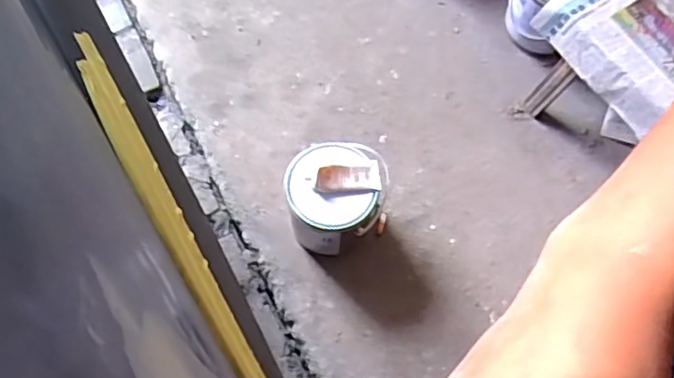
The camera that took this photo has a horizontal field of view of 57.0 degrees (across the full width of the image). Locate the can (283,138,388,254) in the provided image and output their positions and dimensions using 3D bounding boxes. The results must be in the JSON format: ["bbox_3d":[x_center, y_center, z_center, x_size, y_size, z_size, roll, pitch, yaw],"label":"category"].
[{"bbox_3d":[-0.009,0.021,1.089,0.147,0.193,0.151,0,68,-1],"label":"can"}]

